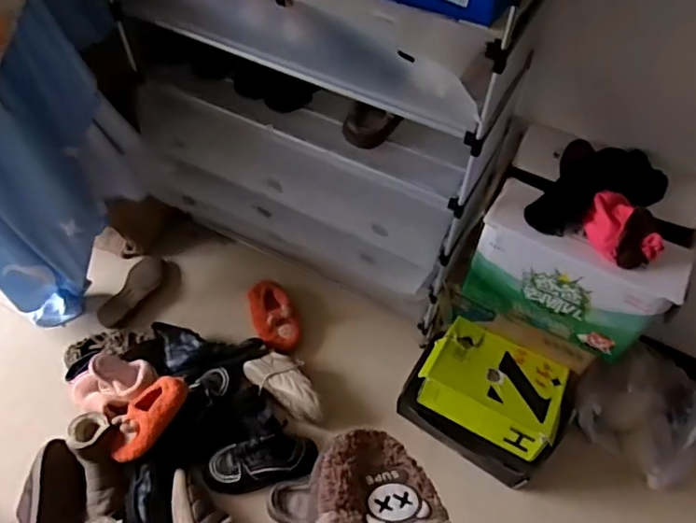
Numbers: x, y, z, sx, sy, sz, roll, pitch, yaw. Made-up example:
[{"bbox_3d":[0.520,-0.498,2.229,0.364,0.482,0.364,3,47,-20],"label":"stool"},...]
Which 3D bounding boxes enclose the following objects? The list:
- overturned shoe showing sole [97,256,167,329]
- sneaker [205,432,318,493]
[{"bbox_3d":[-0.637,0.087,1.671,0.108,0.083,0.264,16,57,10],"label":"overturned shoe showing sole"},{"bbox_3d":[-0.218,0.492,1.373,0.265,0.091,0.110,-11,56,-8],"label":"sneaker"}]

